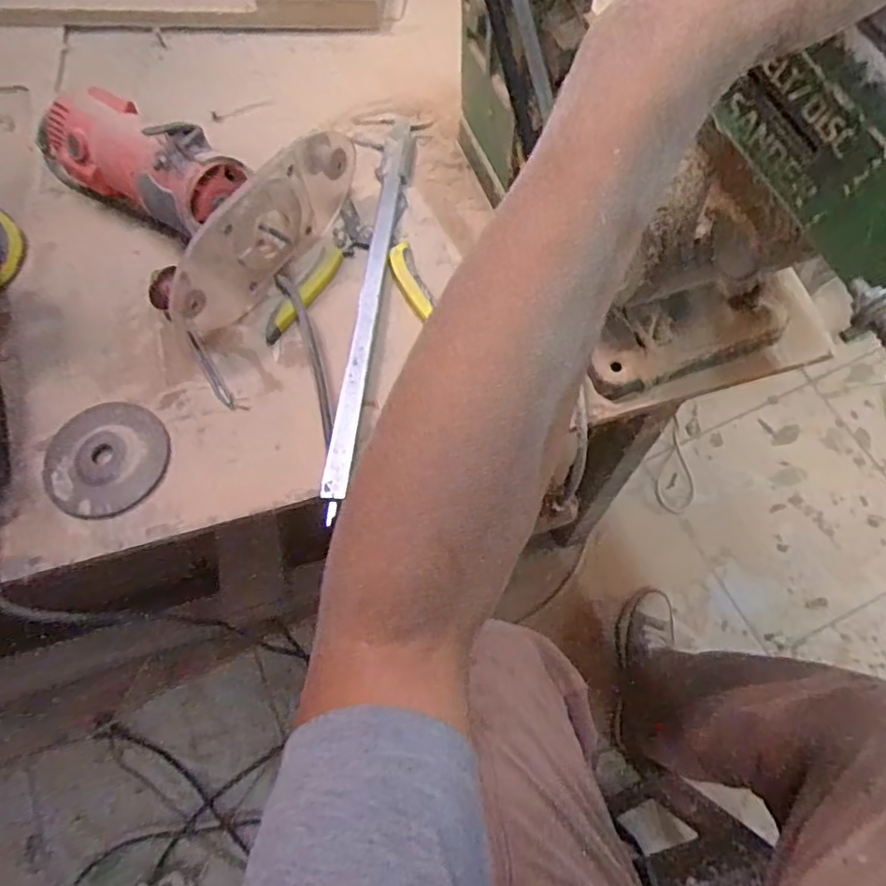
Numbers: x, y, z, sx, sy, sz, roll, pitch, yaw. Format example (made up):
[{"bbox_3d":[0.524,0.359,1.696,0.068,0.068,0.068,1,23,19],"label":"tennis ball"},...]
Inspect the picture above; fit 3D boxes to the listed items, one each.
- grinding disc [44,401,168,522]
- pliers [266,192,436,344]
[{"bbox_3d":[-0.249,0.009,0.447,0.088,0.013,0.086,0,68,1],"label":"grinding disc"},{"bbox_3d":[-0.083,-0.152,0.506,0.130,0.014,0.125,-9,68,-3],"label":"pliers"}]

